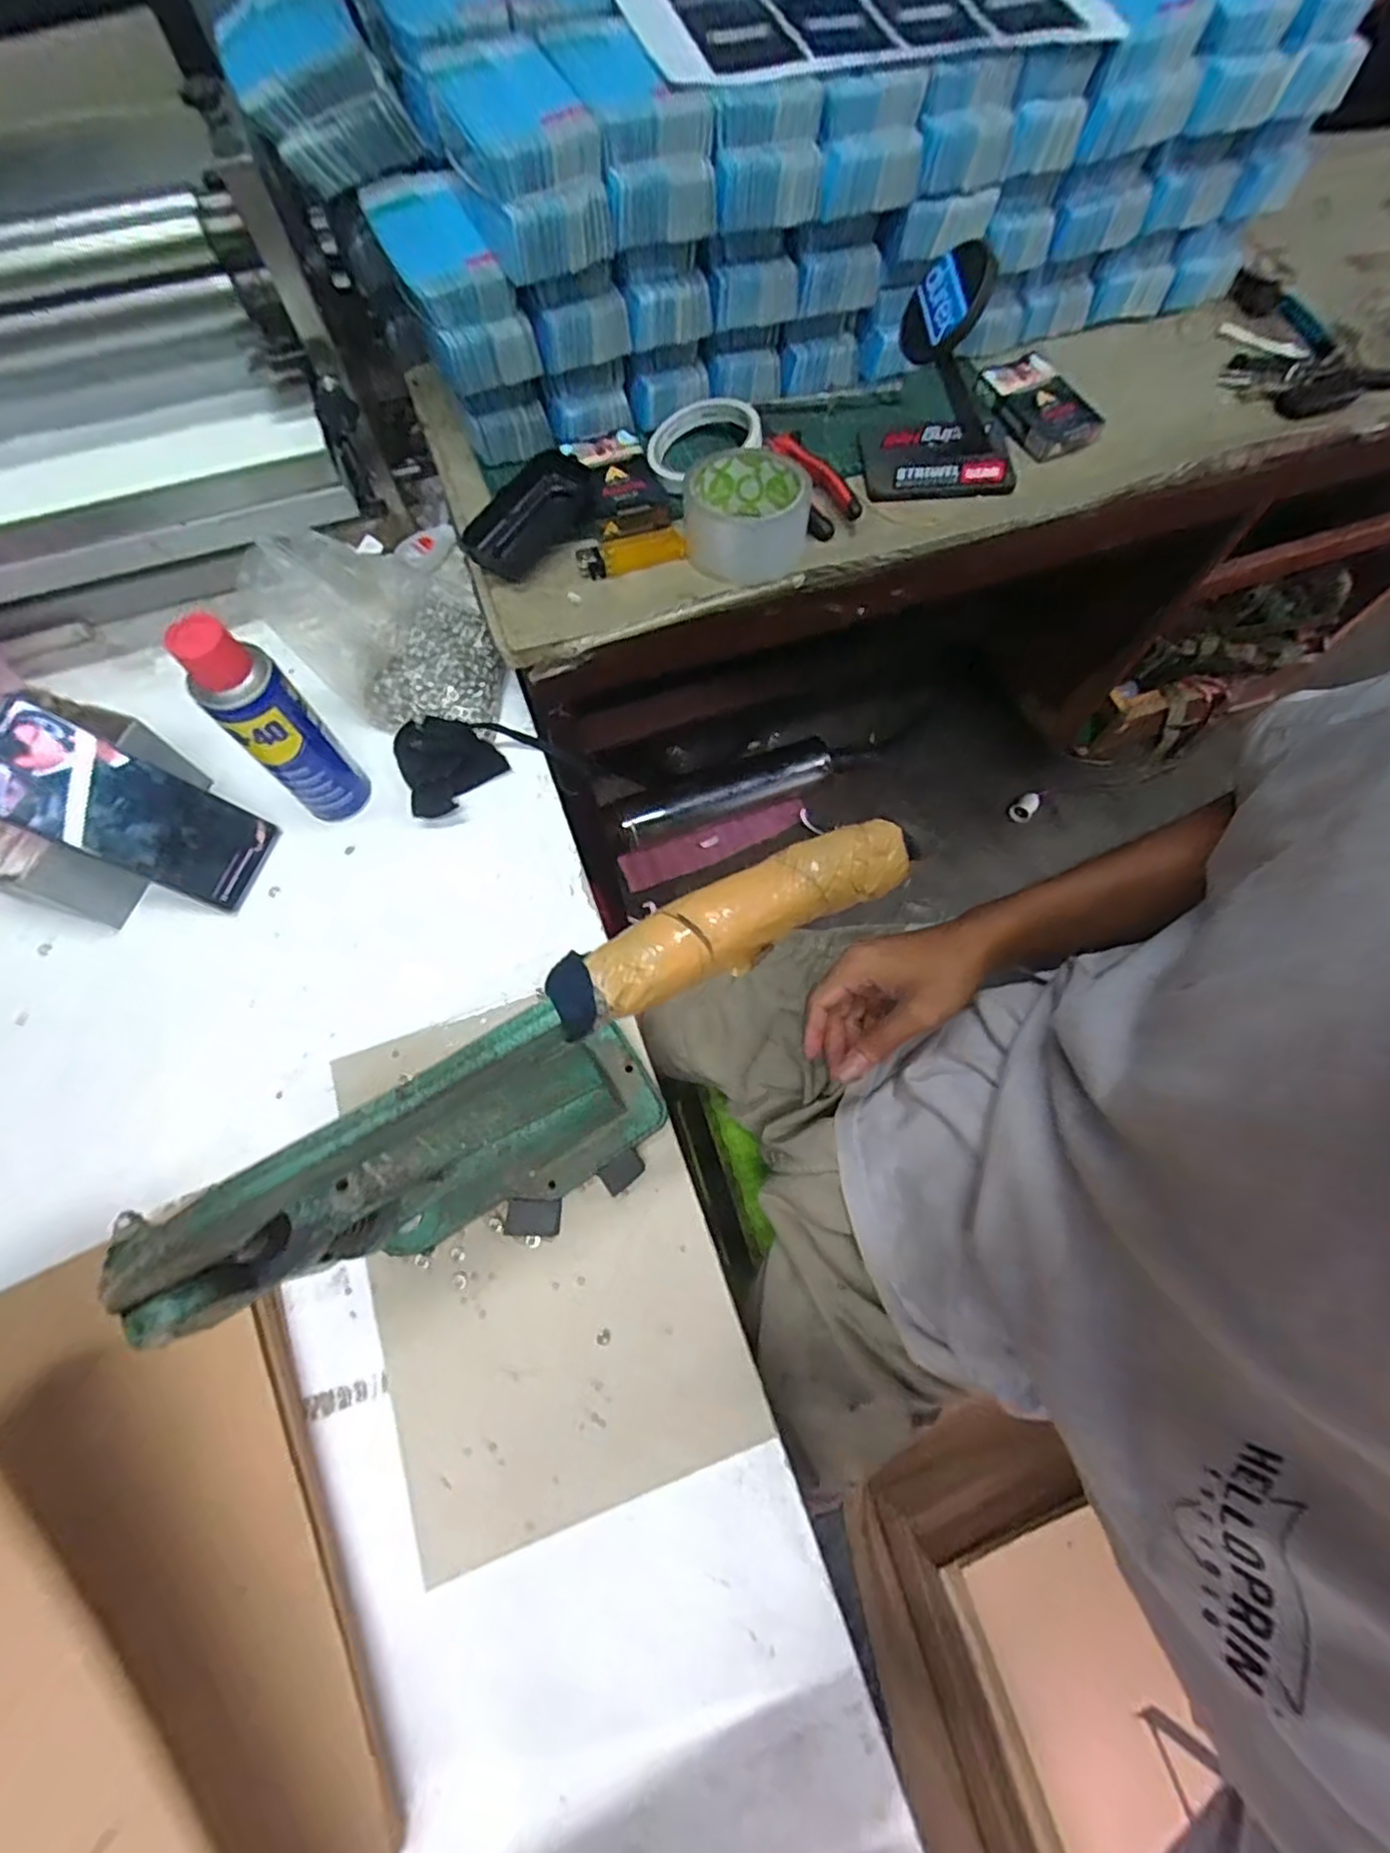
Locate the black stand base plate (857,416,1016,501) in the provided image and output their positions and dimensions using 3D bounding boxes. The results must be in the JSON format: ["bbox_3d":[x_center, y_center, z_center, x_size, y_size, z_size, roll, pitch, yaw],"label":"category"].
[{"bbox_3d":[0.197,-0.385,0.546,0.118,0.012,0.081,0,70,-1],"label":"black stand base plate"}]

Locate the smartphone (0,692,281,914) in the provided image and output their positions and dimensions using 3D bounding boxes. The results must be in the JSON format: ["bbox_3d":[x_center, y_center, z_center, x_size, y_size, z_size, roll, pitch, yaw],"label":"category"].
[{"bbox_3d":[-0.387,-0.078,0.463,0.009,0.164,0.074,-2,63,43],"label":"smartphone"}]

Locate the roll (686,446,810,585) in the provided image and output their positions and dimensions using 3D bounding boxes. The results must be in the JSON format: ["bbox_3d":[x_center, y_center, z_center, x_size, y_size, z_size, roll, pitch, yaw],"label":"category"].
[{"bbox_3d":[0.037,-0.308,0.498,0.089,0.042,0.085,0,70,-1],"label":"roll"}]

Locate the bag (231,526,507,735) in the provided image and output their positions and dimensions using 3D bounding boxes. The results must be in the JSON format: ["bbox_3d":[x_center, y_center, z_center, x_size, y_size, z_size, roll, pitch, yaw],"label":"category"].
[{"bbox_3d":[-0.241,-0.227,0.524,0.164,0.110,0.107,1,70,0],"label":"bag"}]

